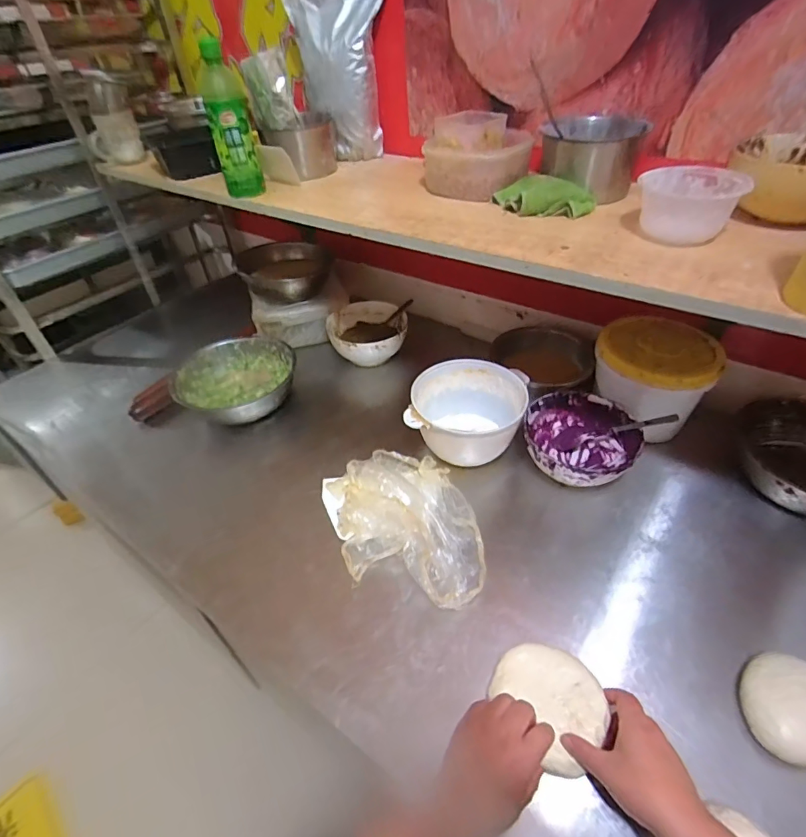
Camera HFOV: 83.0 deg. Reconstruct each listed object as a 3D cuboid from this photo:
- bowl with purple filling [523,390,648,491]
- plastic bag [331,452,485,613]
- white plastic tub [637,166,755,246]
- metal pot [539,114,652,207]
[{"bbox_3d":[0.286,0.049,0.755,0.171,0.095,0.181,-2,42,2],"label":"bowl with purple filling"},{"bbox_3d":[0.003,0.152,0.682,0.206,0.074,0.288,-15,43,-12],"label":"plastic bag"},{"bbox_3d":[0.337,-0.253,0.539,0.104,0.052,0.113,4,43,9],"label":"white plastic tub"},{"bbox_3d":[0.279,-0.391,0.685,0.141,0.087,0.130,6,43,11],"label":"metal pot"}]

